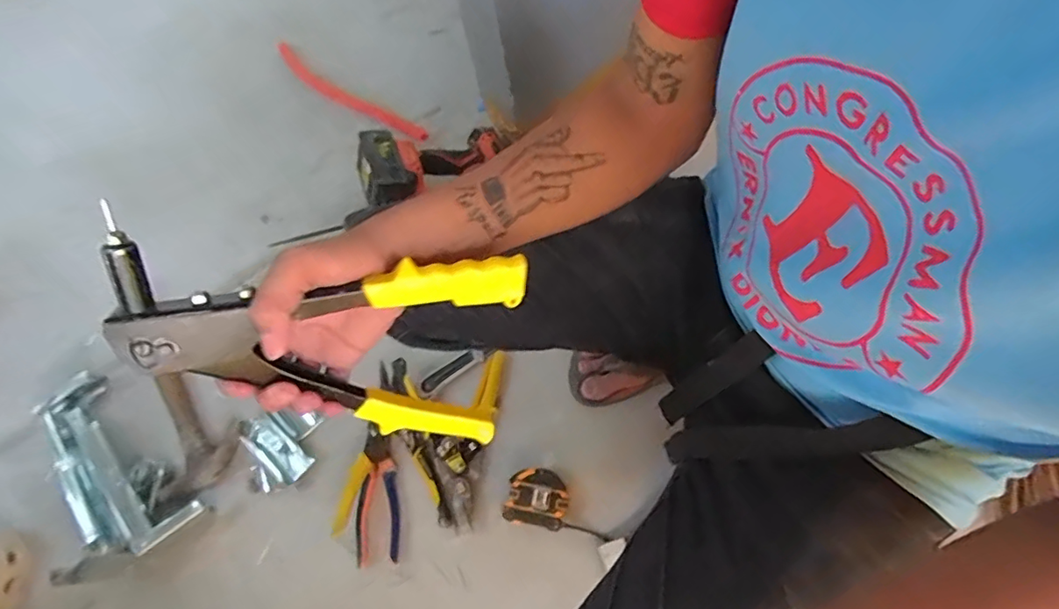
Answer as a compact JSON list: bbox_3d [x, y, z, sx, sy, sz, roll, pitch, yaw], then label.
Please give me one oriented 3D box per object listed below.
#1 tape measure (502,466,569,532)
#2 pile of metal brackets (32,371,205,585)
[{"bbox_3d":[0.010,0.245,0.698,0.075,0.029,0.069,7,70,9],"label":"tape measure"},{"bbox_3d":[-0.585,0.235,0.742,0.286,0.100,0.146,39,75,18],"label":"pile of metal brackets"}]

